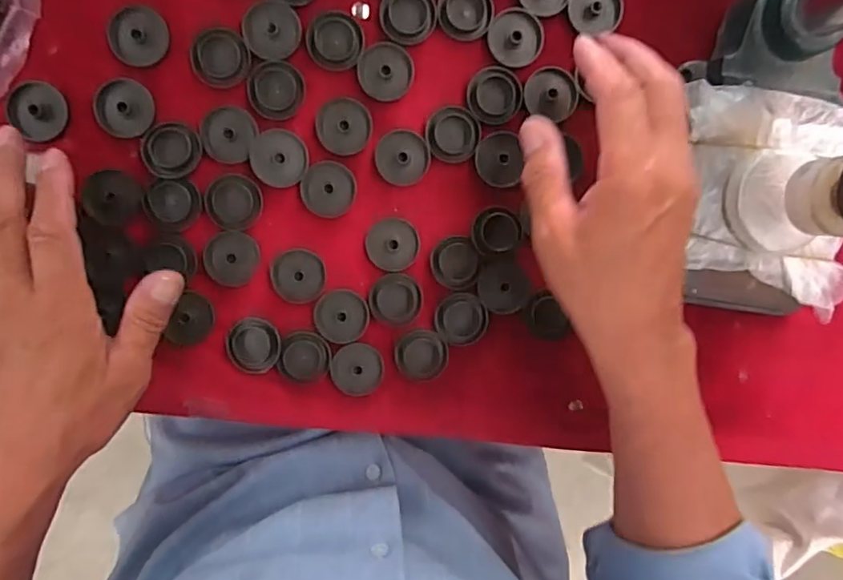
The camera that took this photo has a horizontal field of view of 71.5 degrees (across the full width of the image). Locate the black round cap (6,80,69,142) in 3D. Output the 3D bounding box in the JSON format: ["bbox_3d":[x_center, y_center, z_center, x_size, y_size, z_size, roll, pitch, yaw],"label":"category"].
[{"bbox_3d":[-0.220,-0.103,0.334,0.030,0.007,0.034,-43,98,1],"label":"black round cap"}]

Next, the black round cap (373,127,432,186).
[{"bbox_3d":[-0.011,-0.080,0.356,0.033,0.004,0.033,-1,96,-5],"label":"black round cap"}]

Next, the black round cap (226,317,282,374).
[{"bbox_3d":[-0.103,0.035,0.358,0.033,0.007,0.034,-1,96,-5],"label":"black round cap"}]

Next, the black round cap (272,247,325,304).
[{"bbox_3d":[-0.075,-0.008,0.358,0.033,0.006,0.032,1,96,-5],"label":"black round cap"}]

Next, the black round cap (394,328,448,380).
[{"bbox_3d":[0.001,0.042,0.370,0.032,0.004,0.031,-1,96,-5],"label":"black round cap"}]

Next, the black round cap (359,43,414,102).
[{"bbox_3d":[-0.021,-0.130,0.349,0.032,0.004,0.033,-1,96,-5],"label":"black round cap"}]

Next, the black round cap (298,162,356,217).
[{"bbox_3d":[-0.056,-0.061,0.354,0.032,0.004,0.033,-1,96,-5],"label":"black round cap"}]

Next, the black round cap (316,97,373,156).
[{"bbox_3d":[-0.046,-0.099,0.351,0.032,0.005,0.033,-1,96,-5],"label":"black round cap"}]

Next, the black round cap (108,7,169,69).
[{"bbox_3d":[-0.162,-0.146,0.335,0.032,0.004,0.031,-1,96,-5],"label":"black round cap"}]

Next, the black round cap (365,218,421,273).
[{"bbox_3d":[-0.017,-0.027,0.360,0.033,0.008,0.032,-1,96,-5],"label":"black round cap"}]

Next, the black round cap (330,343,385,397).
[{"bbox_3d":[-0.040,0.051,0.368,0.032,0.004,0.033,-1,96,-5],"label":"black round cap"}]

